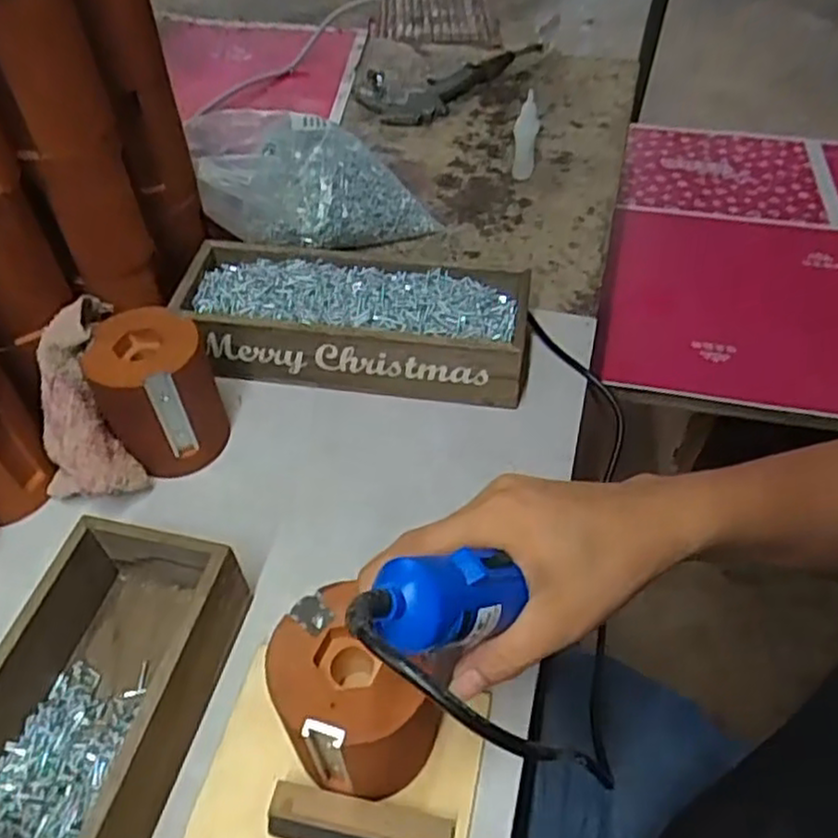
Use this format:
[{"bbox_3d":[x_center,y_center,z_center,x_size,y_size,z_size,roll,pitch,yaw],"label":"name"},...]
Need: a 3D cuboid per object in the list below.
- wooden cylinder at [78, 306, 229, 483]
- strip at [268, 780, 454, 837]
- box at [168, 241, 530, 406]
[{"bbox_3d":[-0.190,-0.020,0.526,0.080,0.098,0.077,-19,53,-16],"label":"wooden cylinder"},{"bbox_3d":[-0.030,0.210,0.372,0.094,0.016,0.026,10,51,7],"label":"strip"},{"bbox_3d":[-0.054,-0.083,0.596,0.283,0.057,0.106,8,51,5],"label":"box"}]

